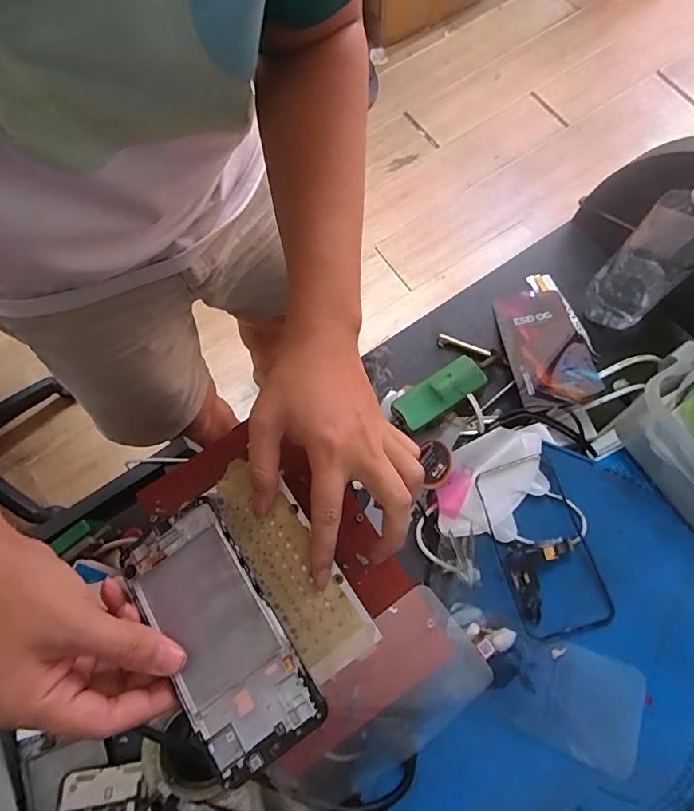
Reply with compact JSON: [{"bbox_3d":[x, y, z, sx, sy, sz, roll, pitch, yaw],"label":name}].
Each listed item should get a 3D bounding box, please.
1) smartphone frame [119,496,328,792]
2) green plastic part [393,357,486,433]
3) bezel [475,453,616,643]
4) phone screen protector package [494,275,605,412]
[{"bbox_3d":[-0.082,0.139,0.295,0.073,0.009,0.154,-34,70,-7],"label":"smartphone frame"},{"bbox_3d":[0.097,-0.012,0.499,0.098,0.027,0.038,-35,76,-8],"label":"green plastic part"},{"bbox_3d":[0.170,0.122,0.421,0.075,0.008,0.151,-21,65,14],"label":"bezel"},{"bbox_3d":[0.214,-0.072,0.515,0.084,0.019,0.170,-13,54,11],"label":"phone screen protector package"}]

